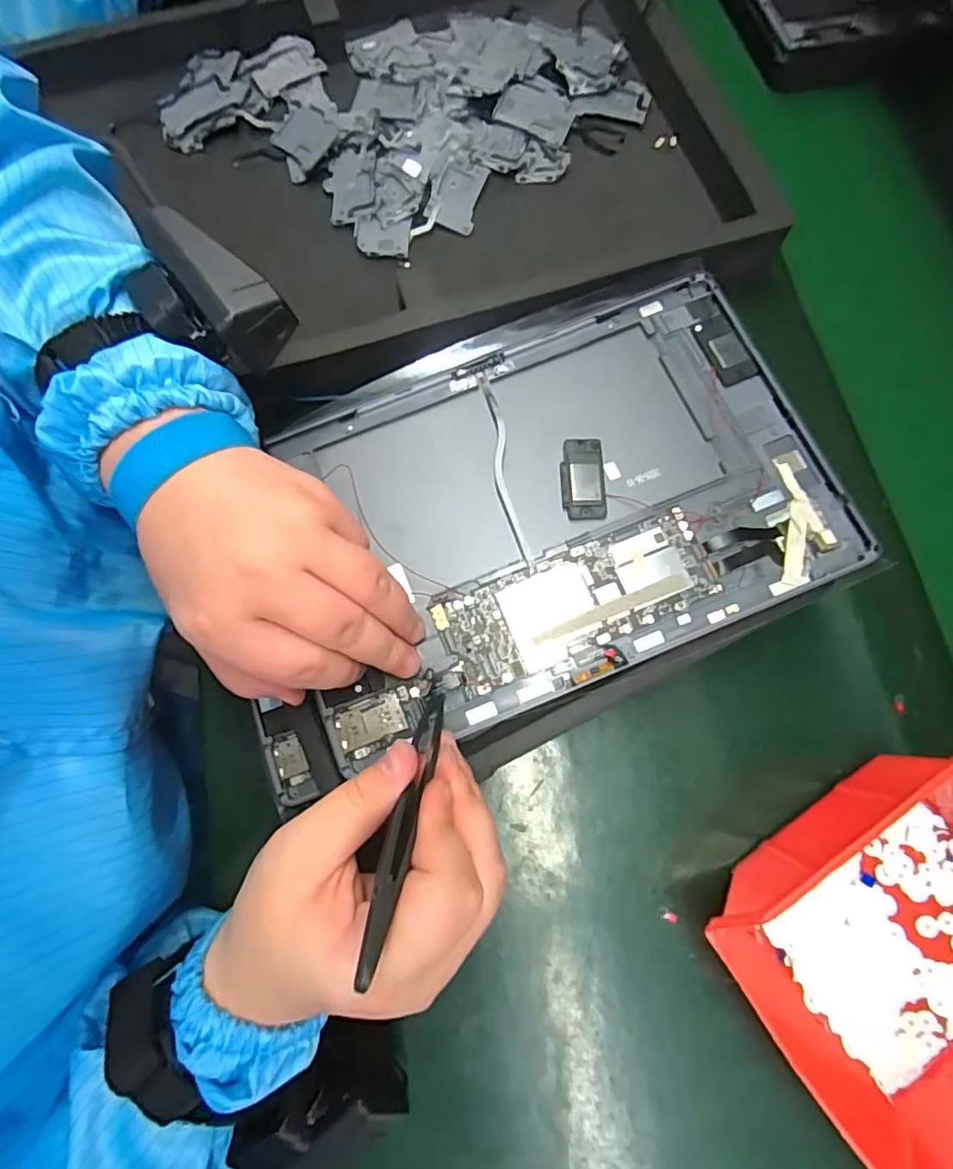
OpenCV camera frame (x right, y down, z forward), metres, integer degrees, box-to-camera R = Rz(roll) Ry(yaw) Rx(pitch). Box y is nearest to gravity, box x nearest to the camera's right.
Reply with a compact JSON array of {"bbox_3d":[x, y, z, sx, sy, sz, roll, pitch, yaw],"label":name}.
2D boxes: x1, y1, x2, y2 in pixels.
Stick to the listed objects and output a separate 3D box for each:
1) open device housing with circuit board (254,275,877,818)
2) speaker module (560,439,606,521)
[{"bbox_3d":[0.017,-0.029,0.279,0.283,0.026,0.166,-22,77,-3],"label":"open device housing with circuit board"},{"bbox_3d":[0.051,-0.051,0.275,0.020,0.004,0.040,1,77,-1],"label":"speaker module"}]

